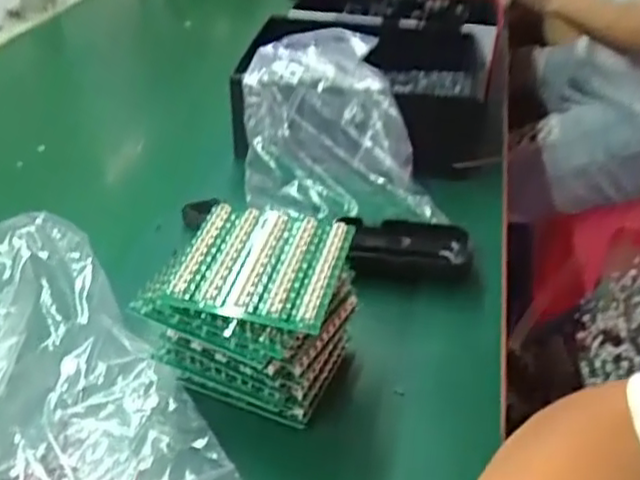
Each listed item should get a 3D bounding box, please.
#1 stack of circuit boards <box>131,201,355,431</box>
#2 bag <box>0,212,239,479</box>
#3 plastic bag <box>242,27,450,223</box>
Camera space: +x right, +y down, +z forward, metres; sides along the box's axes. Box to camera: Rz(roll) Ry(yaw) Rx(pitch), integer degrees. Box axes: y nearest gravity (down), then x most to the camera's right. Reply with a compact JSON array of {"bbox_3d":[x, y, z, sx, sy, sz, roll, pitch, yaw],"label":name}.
[{"bbox_3d":[-0.040,0.045,0.395,0.102,0.100,0.083,12,37,15],"label":"stack of circuit boards"},{"bbox_3d":[-0.173,0.074,0.384,0.162,0.063,0.207,-18,41,-27],"label":"bag"},{"bbox_3d":[0.010,-0.106,0.590,0.154,0.102,0.174,-4,37,-5],"label":"plastic bag"}]

